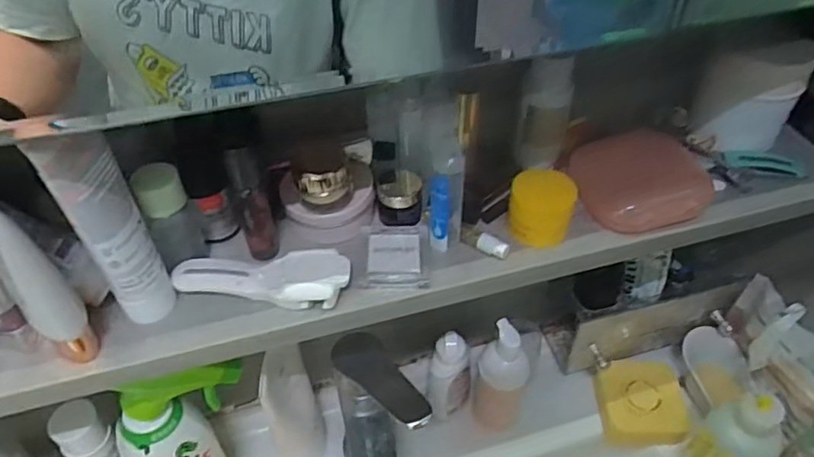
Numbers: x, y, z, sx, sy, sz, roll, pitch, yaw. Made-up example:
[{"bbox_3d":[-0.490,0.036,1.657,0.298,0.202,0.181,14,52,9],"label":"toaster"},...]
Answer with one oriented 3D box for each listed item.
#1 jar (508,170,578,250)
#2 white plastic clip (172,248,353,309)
[{"bbox_3d":[0.083,-0.012,0.370,0.038,0.037,0.033,12,47,13],"label":"jar"},{"bbox_3d":[-0.083,0.030,0.343,0.099,0.014,0.032,-2,45,-2],"label":"white plastic clip"}]

